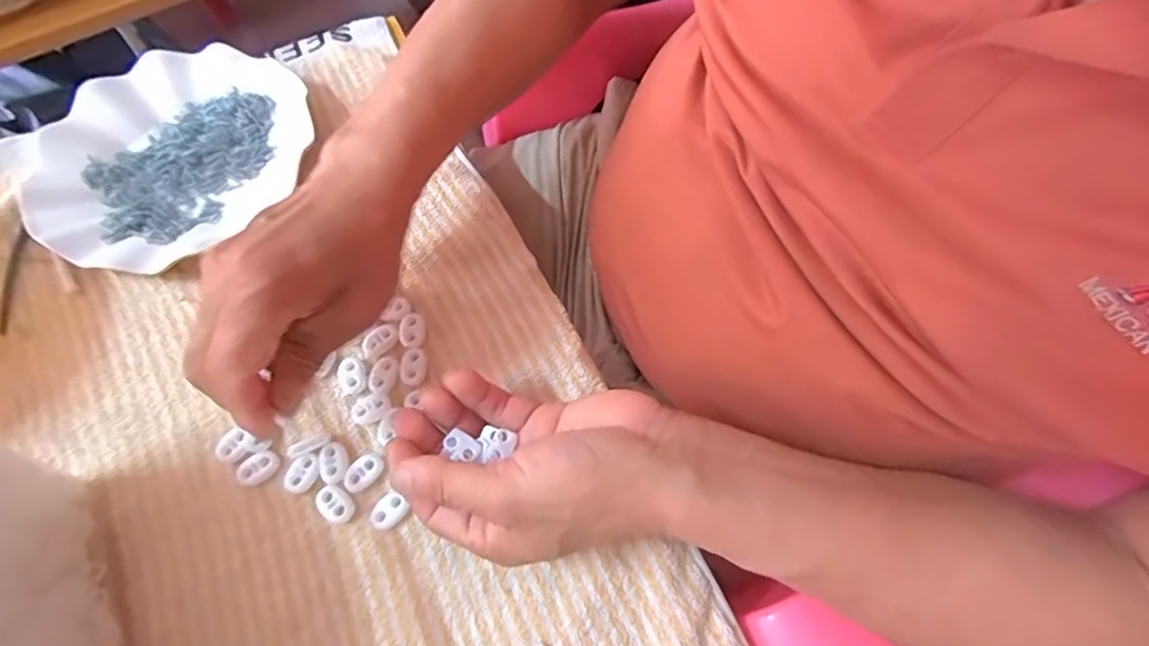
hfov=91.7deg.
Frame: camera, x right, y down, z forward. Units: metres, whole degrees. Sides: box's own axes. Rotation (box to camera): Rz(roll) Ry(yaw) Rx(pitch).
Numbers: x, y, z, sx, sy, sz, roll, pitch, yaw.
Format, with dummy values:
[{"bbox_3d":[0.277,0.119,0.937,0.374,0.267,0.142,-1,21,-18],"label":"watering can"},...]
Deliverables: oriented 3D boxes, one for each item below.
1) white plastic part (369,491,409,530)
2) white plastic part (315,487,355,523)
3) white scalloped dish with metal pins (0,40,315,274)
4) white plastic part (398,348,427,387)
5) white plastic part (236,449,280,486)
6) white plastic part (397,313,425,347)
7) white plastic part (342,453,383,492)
[{"bbox_3d":[-0.100,0.101,0.299,0.015,0.007,0.019,42,74,18],"label":"white plastic part"},{"bbox_3d":[-0.129,0.098,0.300,0.022,0.006,0.016,40,74,17],"label":"white plastic part"},{"bbox_3d":[-0.298,-0.129,0.395,0.191,0.026,0.183,-1,67,2],"label":"white scalloped dish with metal pins"},{"bbox_3d":[-0.096,0.026,0.329,0.016,0.004,0.023,1,67,2],"label":"white plastic part"},{"bbox_3d":[-0.175,0.081,0.311,0.023,0.007,0.014,-29,69,-10],"label":"white plastic part"},{"bbox_3d":[-0.099,0.004,0.338,0.016,0.004,0.022,-2,67,1],"label":"white plastic part"},{"bbox_3d":[-0.116,0.082,0.305,0.015,0.004,0.023,40,74,17],"label":"white plastic part"}]

